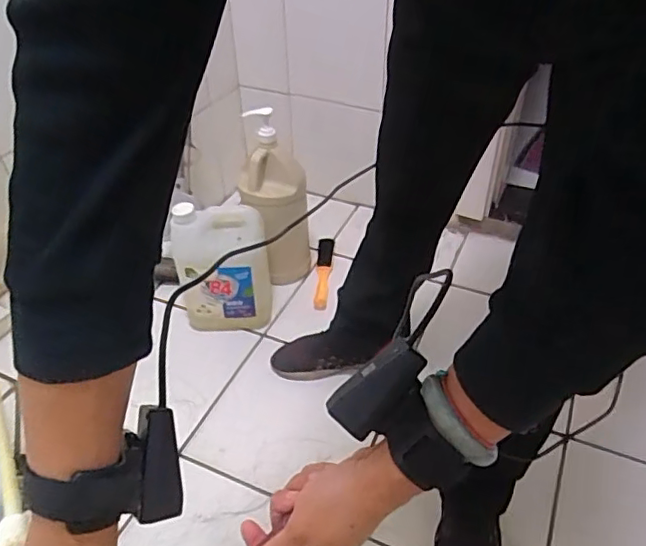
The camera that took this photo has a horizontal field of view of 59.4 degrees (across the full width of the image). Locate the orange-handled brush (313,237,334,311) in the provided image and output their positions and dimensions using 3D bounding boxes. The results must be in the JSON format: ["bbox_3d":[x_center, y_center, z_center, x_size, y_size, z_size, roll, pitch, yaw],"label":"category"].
[{"bbox_3d":[-0.003,0.001,1.314,0.043,0.038,0.225,2,40,4],"label":"orange-handled brush"}]

